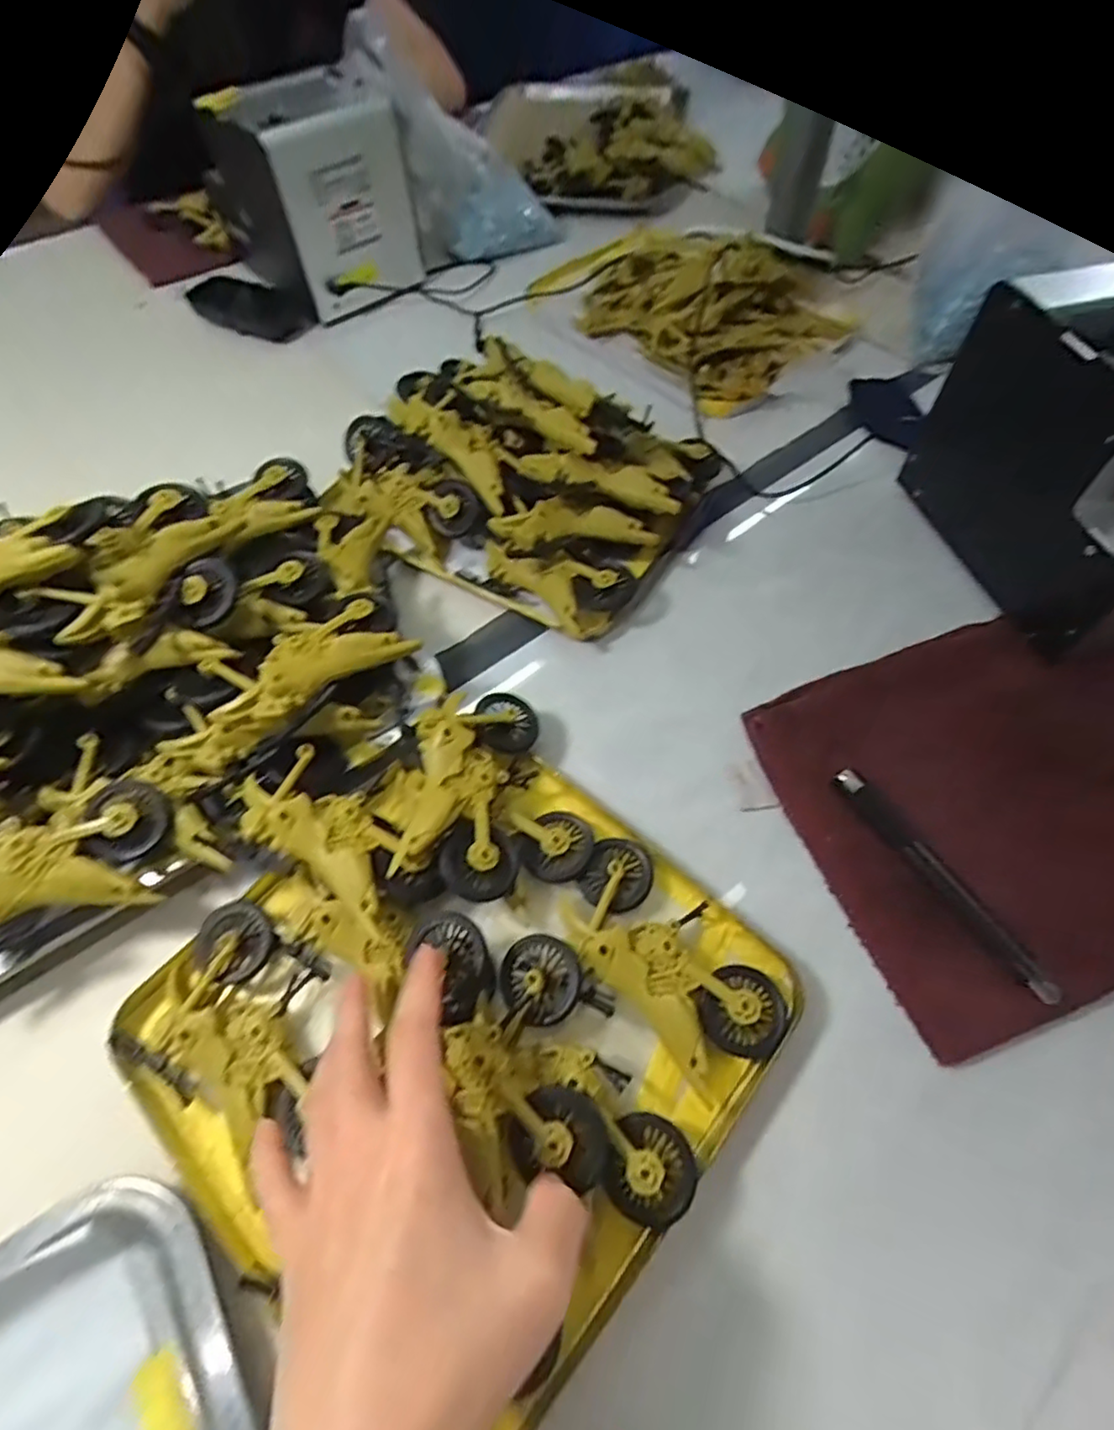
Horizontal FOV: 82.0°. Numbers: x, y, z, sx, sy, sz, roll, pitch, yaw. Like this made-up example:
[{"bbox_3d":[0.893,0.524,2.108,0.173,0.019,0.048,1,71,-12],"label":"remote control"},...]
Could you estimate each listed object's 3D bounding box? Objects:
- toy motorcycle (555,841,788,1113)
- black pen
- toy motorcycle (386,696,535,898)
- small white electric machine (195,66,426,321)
[{"bbox_3d":[0.046,0.118,0.305,0.067,0.024,0.114,-36,65,-19],"label":"toy motorcycle"},{"bbox_3d":[0.194,0.082,0.327,0.016,0.007,0.135,-28,63,-16],"label":"black pen"},{"bbox_3d":[-0.042,0.037,0.340,0.069,0.042,0.121,6,59,4],"label":"toy motorcycle"},{"bbox_3d":[-0.216,-0.471,0.581,0.131,0.133,0.133,-33,64,-18],"label":"small white electric machine"}]

